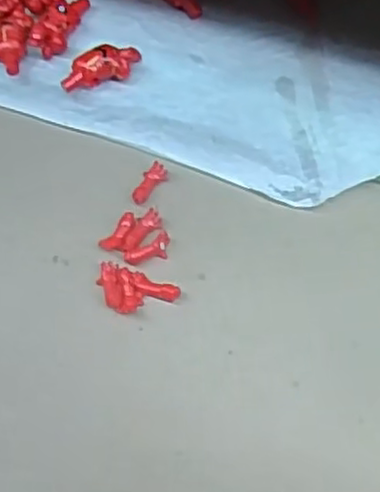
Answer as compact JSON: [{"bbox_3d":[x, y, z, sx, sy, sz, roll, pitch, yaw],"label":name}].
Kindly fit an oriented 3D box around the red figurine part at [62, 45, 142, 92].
[{"bbox_3d":[-0.044,-0.089,0.353,0.041,0.014,0.014,-17,64,-7],"label":"red figurine part"}]

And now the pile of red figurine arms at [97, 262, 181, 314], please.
[{"bbox_3d":[-0.025,0.022,0.318,0.037,0.006,0.020,18,65,10],"label":"pile of red figurine arms"}]

